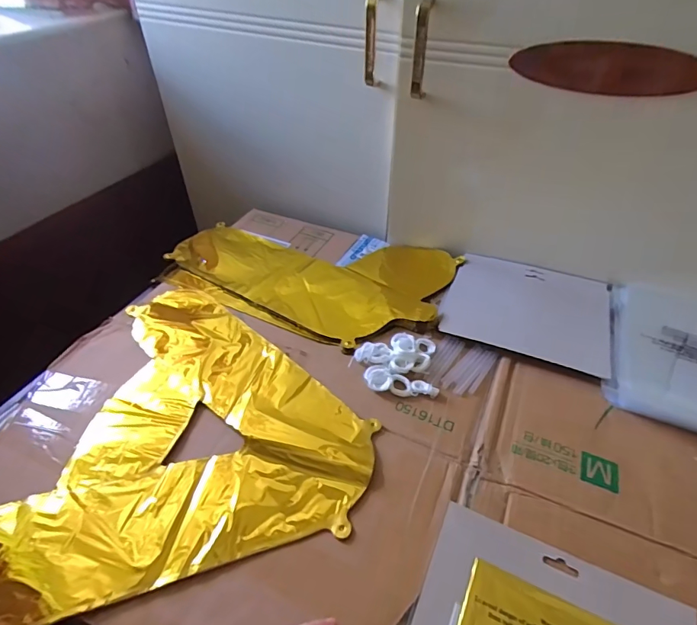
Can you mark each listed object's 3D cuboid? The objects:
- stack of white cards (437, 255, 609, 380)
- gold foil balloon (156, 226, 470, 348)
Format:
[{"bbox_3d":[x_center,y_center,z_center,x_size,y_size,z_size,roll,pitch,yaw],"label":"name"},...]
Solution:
[{"bbox_3d":[0.234,-0.012,0.576,0.196,0.011,0.173,18,47,17],"label":"stack of white cards"},{"bbox_3d":[-0.057,-0.075,0.654,0.392,0.026,0.223,24,49,22],"label":"gold foil balloon"}]

